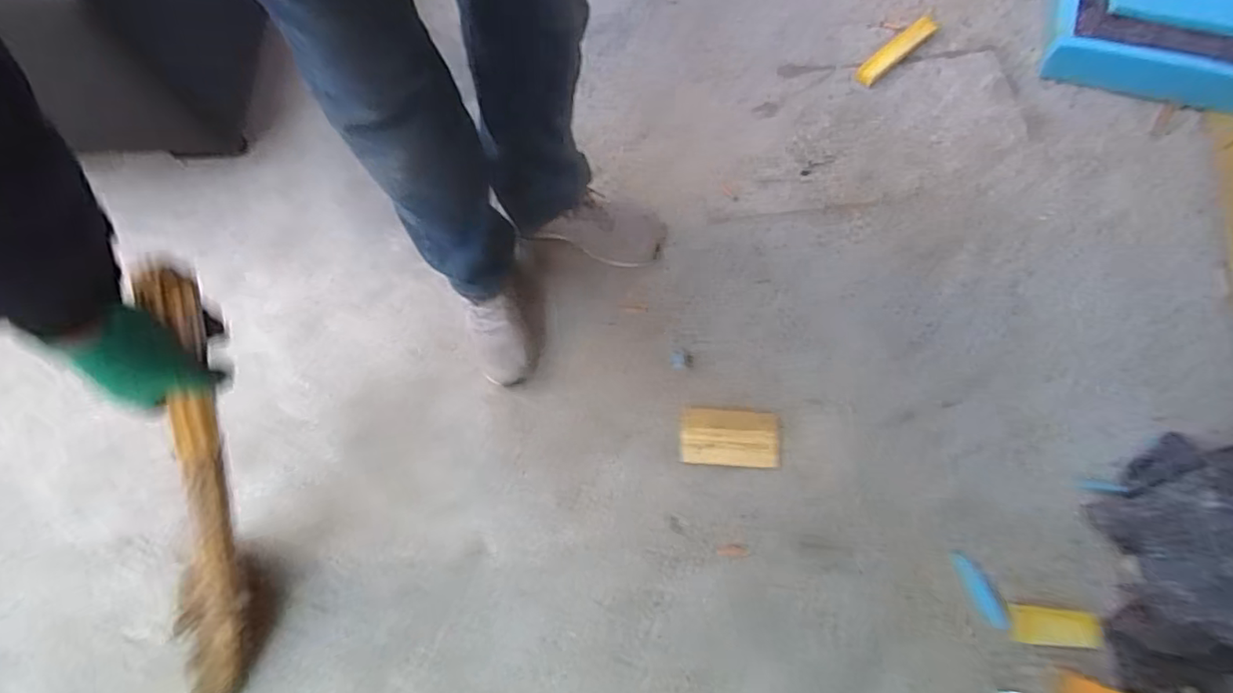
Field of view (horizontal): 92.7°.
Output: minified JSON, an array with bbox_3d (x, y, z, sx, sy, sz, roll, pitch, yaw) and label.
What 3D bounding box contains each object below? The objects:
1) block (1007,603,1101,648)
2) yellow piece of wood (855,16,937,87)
[{"bbox_3d":[0.535,0.342,0.719,0.094,0.014,0.042,-2,69,16],"label":"block"},{"bbox_3d":[0.536,-0.571,1.135,0.203,0.017,0.045,-41,74,-13],"label":"yellow piece of wood"}]

